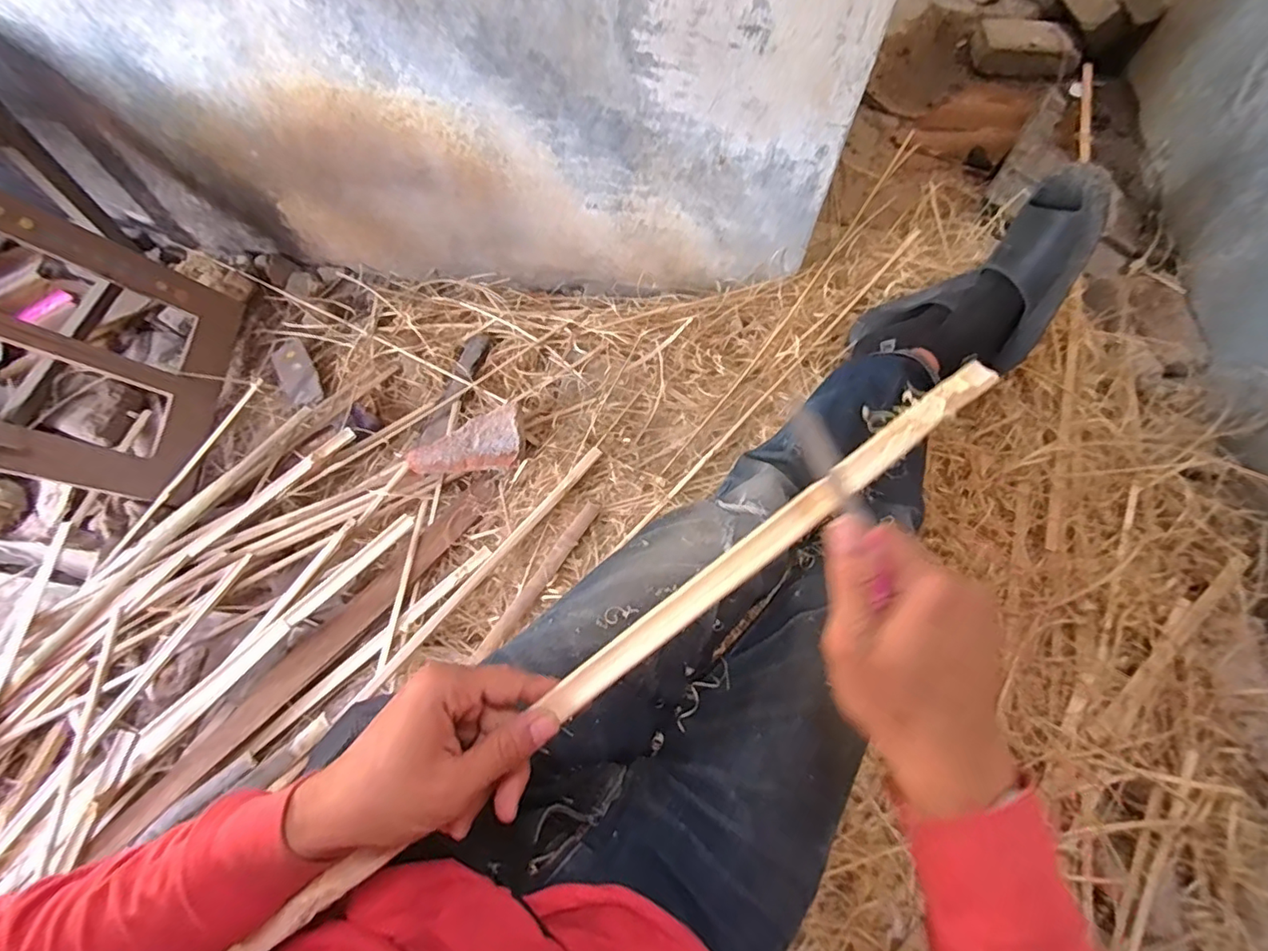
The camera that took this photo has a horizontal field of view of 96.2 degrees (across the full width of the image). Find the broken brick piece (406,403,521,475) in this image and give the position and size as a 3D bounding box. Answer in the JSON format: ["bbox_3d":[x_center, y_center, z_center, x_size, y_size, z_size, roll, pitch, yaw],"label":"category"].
[{"bbox_3d":[-0.258,-0.038,0.885,0.182,0.037,0.086,-25,71,-9],"label":"broken brick piece"}]

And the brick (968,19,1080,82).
[{"bbox_3d":[0.859,-0.940,1.254,0.212,0.053,0.132,18,70,7],"label":"brick"}]

